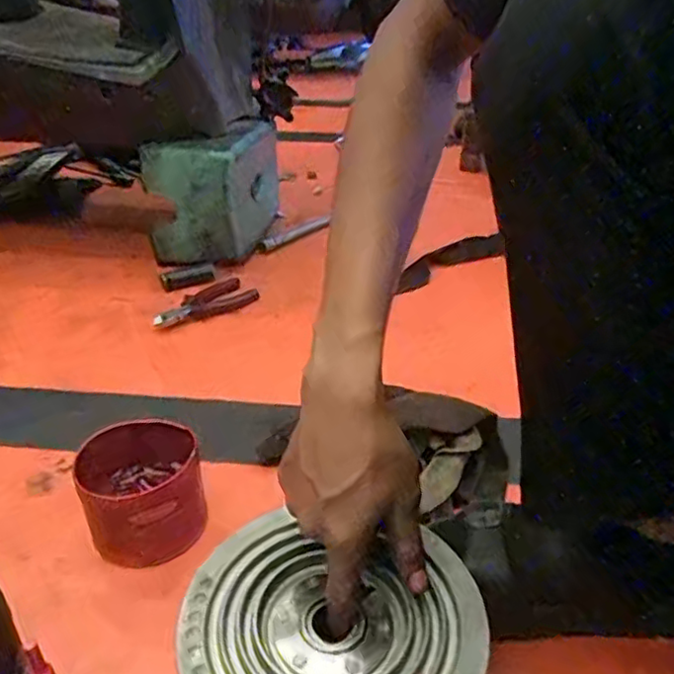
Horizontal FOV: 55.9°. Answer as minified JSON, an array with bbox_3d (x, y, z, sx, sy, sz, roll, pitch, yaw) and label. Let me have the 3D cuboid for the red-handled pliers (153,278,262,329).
[{"bbox_3d":[-0.190,-0.048,0.894,0.153,0.012,0.069,-22,37,-31],"label":"red-handled pliers"}]

